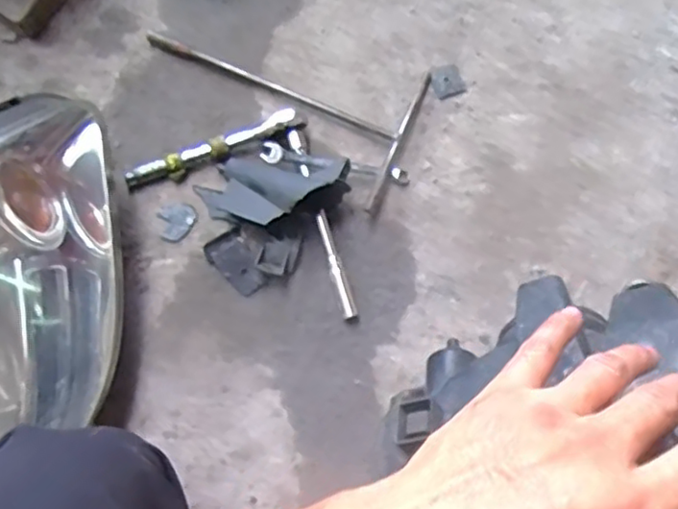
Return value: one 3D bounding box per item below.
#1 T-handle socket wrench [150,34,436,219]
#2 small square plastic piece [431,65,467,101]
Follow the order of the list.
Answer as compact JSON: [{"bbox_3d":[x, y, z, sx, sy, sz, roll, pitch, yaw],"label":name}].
[{"bbox_3d":[-0.065,-0.180,0.690,0.293,0.016,0.162,25,77,2],"label":"T-handle socket wrench"},{"bbox_3d":[0.120,-0.192,0.713,0.035,0.004,0.039,-18,79,-8],"label":"small square plastic piece"}]

